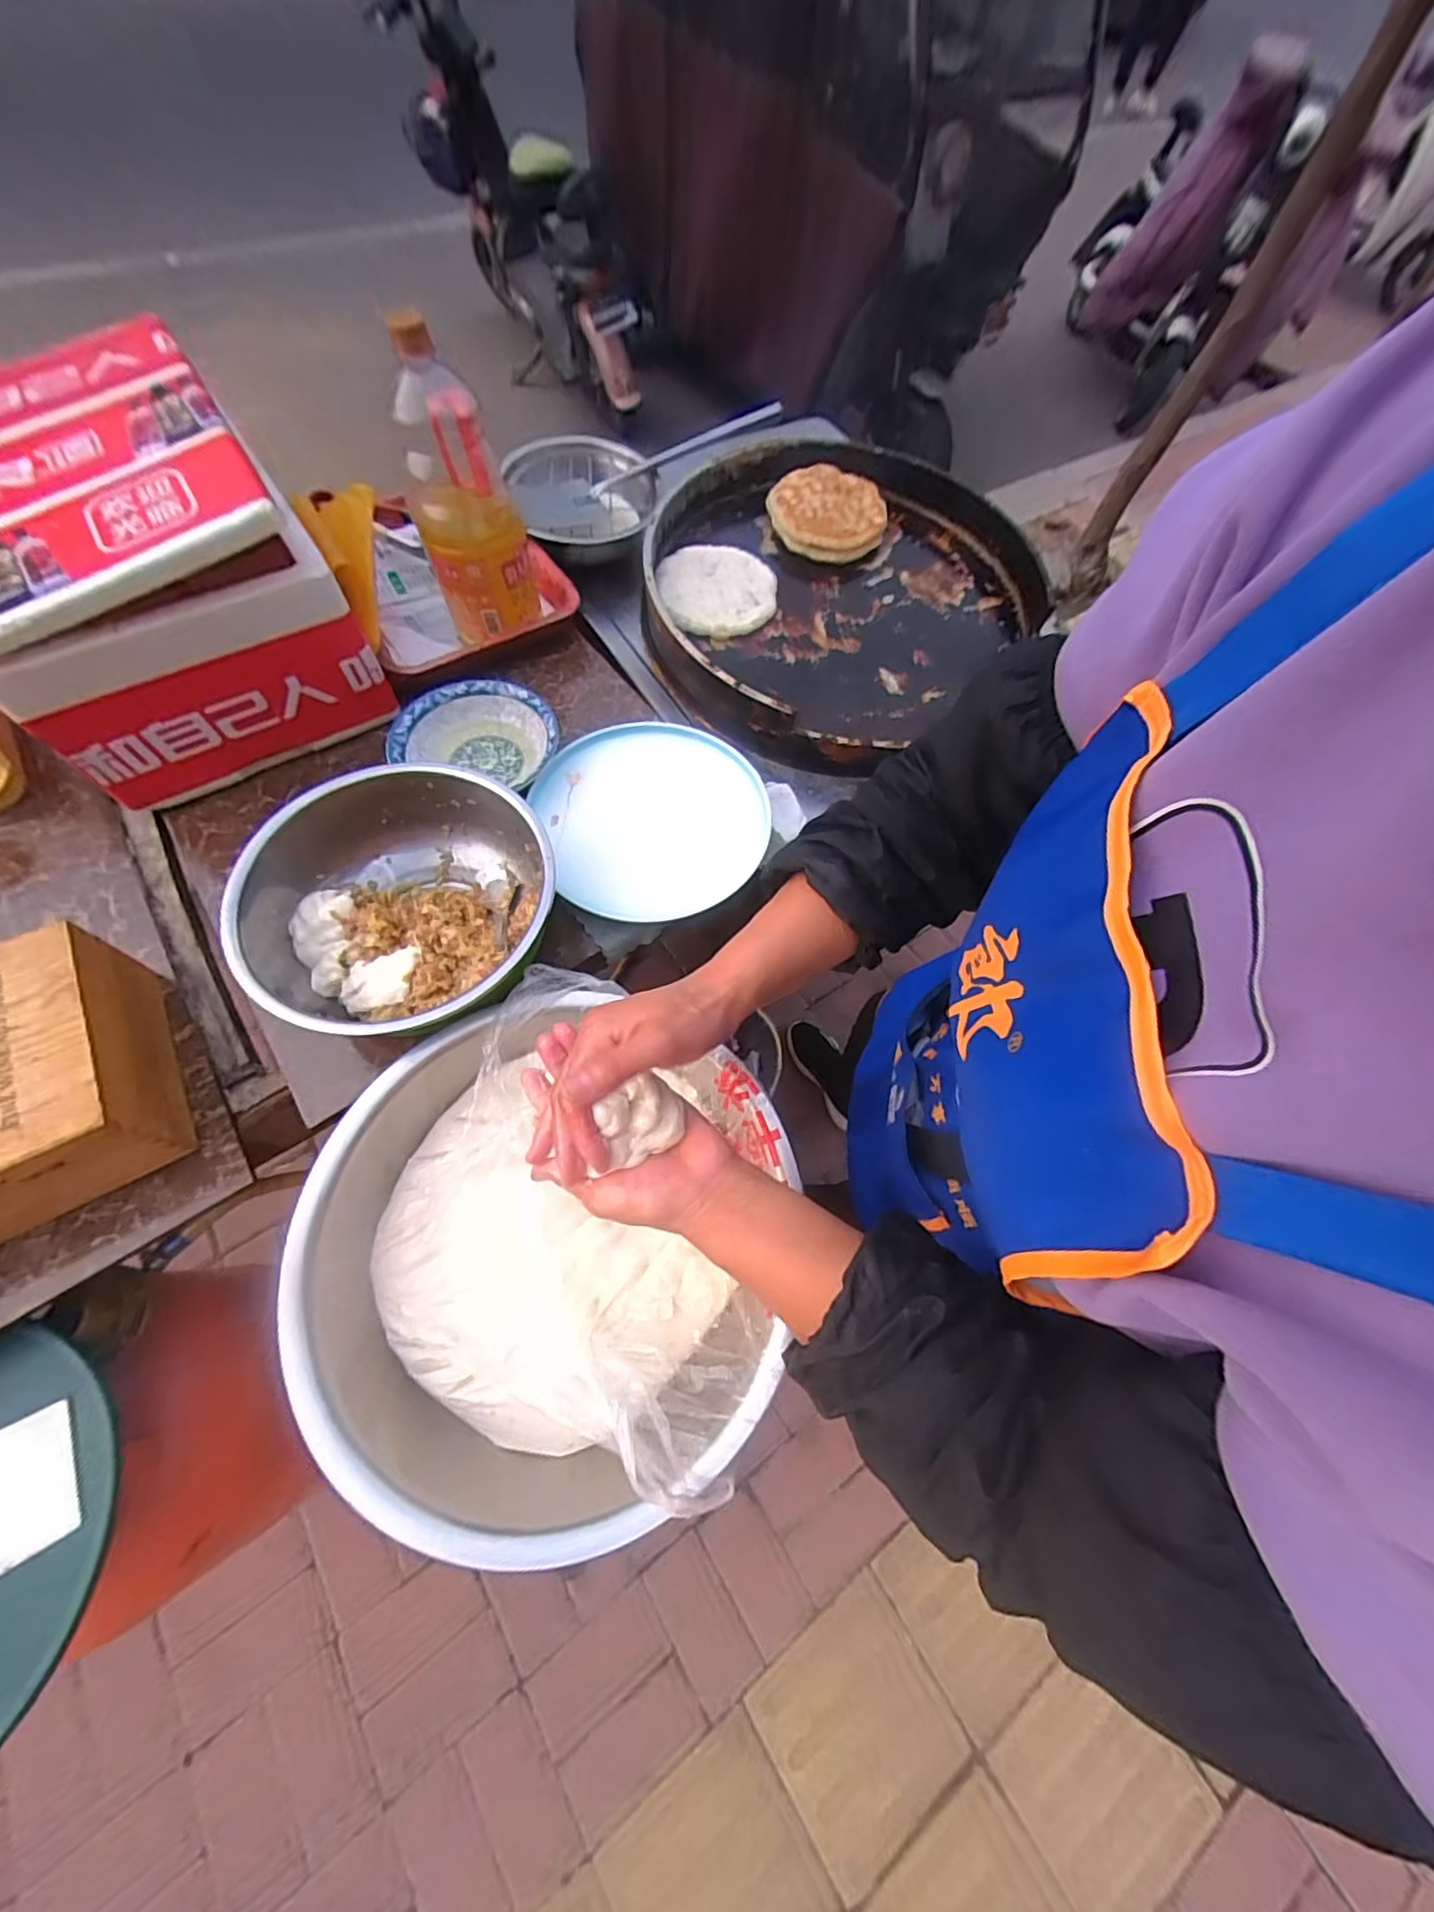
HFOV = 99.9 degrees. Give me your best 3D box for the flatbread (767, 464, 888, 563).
[{"bbox_3d":[0.163,-0.649,0.879,0.163,0.031,0.156,1,69,-2],"label":"flatbread"}]

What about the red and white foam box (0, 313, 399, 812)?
[{"bbox_3d":[-0.602,-0.412,0.629,0.299,0.213,0.400,-32,71,-18],"label":"red and white foam box"}]

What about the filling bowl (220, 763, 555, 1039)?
[{"bbox_3d":[-0.273,-0.041,0.558,0.244,0.117,0.251,2,64,-4],"label":"filling bowl"}]

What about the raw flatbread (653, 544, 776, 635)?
[{"bbox_3d":[0.001,-0.495,0.815,0.158,0.018,0.163,-6,65,-7],"label":"raw flatbread"}]

